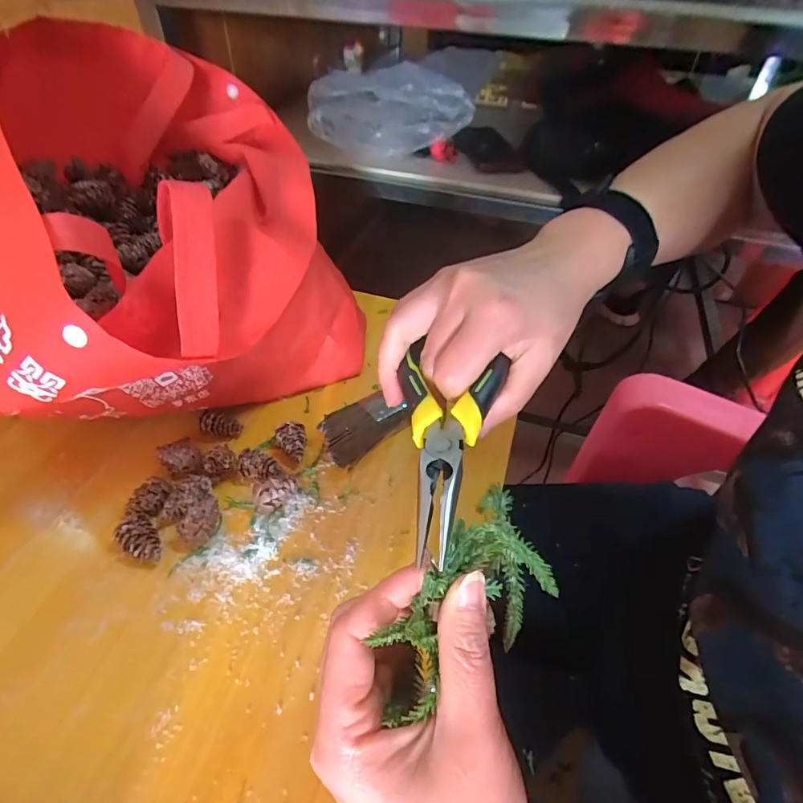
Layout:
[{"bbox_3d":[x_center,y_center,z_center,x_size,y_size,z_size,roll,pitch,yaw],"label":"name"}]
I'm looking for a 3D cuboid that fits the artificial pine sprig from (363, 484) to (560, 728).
[{"bbox_3d":[0.024,0.074,0.183,0.089,0.030,0.044,-30,54,-29],"label":"artificial pine sprig"}]

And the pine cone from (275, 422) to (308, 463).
[{"bbox_3d":[-0.086,0.033,0.371,0.022,0.018,0.032,-9,47,-13],"label":"pine cone"}]

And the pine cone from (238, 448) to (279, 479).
[{"bbox_3d":[-0.107,0.050,0.354,0.032,0.019,0.019,13,46,9],"label":"pine cone"}]

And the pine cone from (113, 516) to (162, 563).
[{"bbox_3d":[-0.171,0.093,0.308,0.021,0.020,0.033,-32,55,-30],"label":"pine cone"}]

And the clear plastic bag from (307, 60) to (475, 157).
[{"bbox_3d":[-0.022,-0.405,0.656,0.231,0.098,0.106,-15,48,-17],"label":"clear plastic bag"}]

